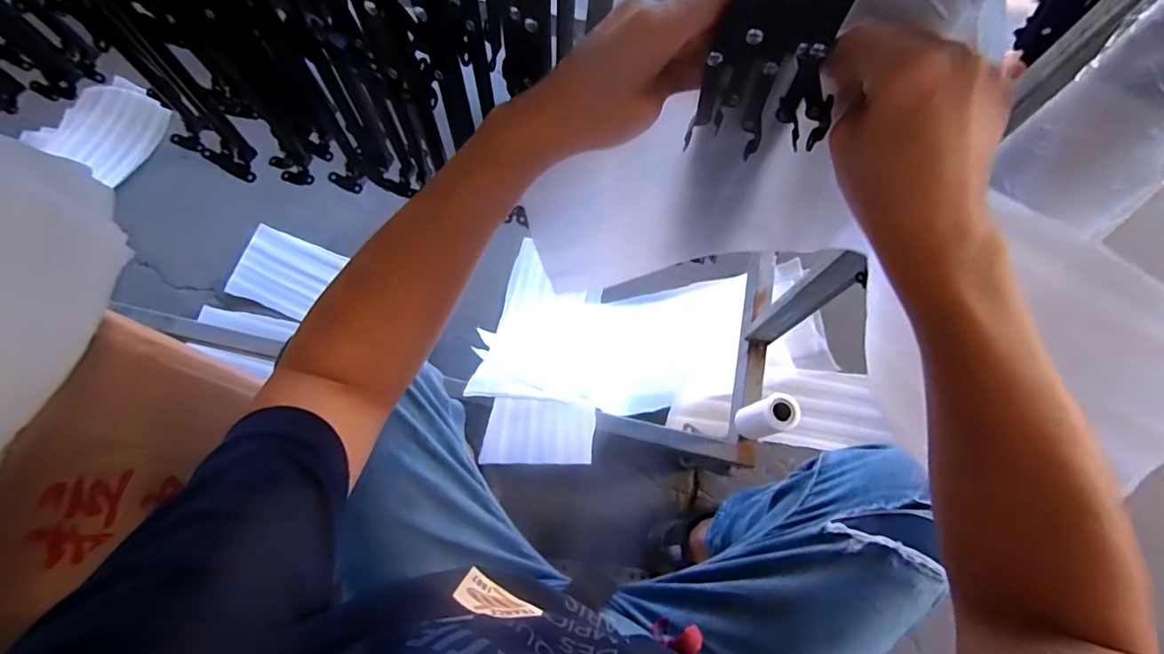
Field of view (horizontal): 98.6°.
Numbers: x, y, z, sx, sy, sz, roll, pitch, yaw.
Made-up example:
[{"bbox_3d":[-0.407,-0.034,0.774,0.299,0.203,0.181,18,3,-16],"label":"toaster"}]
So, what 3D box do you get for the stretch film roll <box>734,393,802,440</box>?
[{"bbox_3d":[0.246,0.122,0.671,0.051,0.098,0.047,1,71,-2],"label":"stretch film roll"}]

